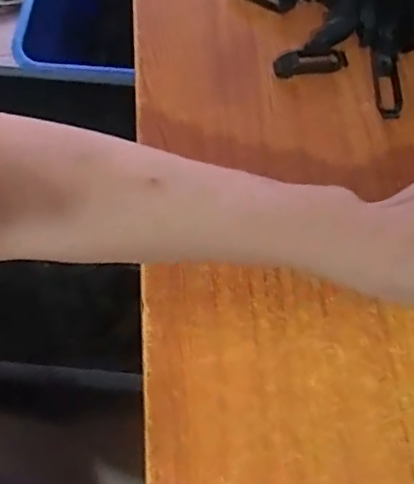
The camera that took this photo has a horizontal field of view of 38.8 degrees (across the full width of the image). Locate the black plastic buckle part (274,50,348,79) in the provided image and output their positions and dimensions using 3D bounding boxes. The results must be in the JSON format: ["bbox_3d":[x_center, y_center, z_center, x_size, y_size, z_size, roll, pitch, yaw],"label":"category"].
[{"bbox_3d":[0.081,-0.140,0.454,0.058,0.011,0.019,-10,69,-3],"label":"black plastic buckle part"}]

